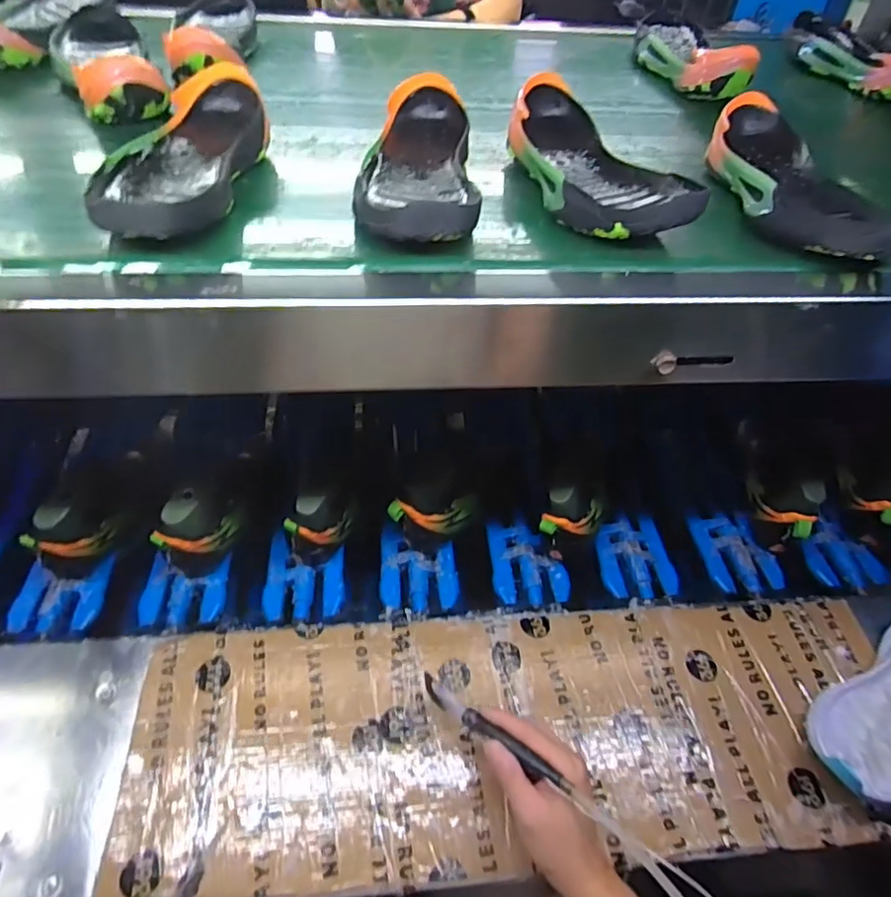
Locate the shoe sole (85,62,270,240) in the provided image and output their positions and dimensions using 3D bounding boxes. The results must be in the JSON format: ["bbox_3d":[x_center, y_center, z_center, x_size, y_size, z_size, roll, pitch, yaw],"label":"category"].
[{"bbox_3d":[-0.205,-0.231,0.452,0.085,0.042,0.233,6,51,-1],"label":"shoe sole"}]

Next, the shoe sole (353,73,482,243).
[{"bbox_3d":[-0.019,-0.235,0.463,0.083,0.038,0.234,2,51,-4],"label":"shoe sole"}]

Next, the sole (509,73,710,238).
[{"bbox_3d":[0.127,-0.246,0.484,0.101,0.049,0.238,-6,52,-11],"label":"sole"}]

